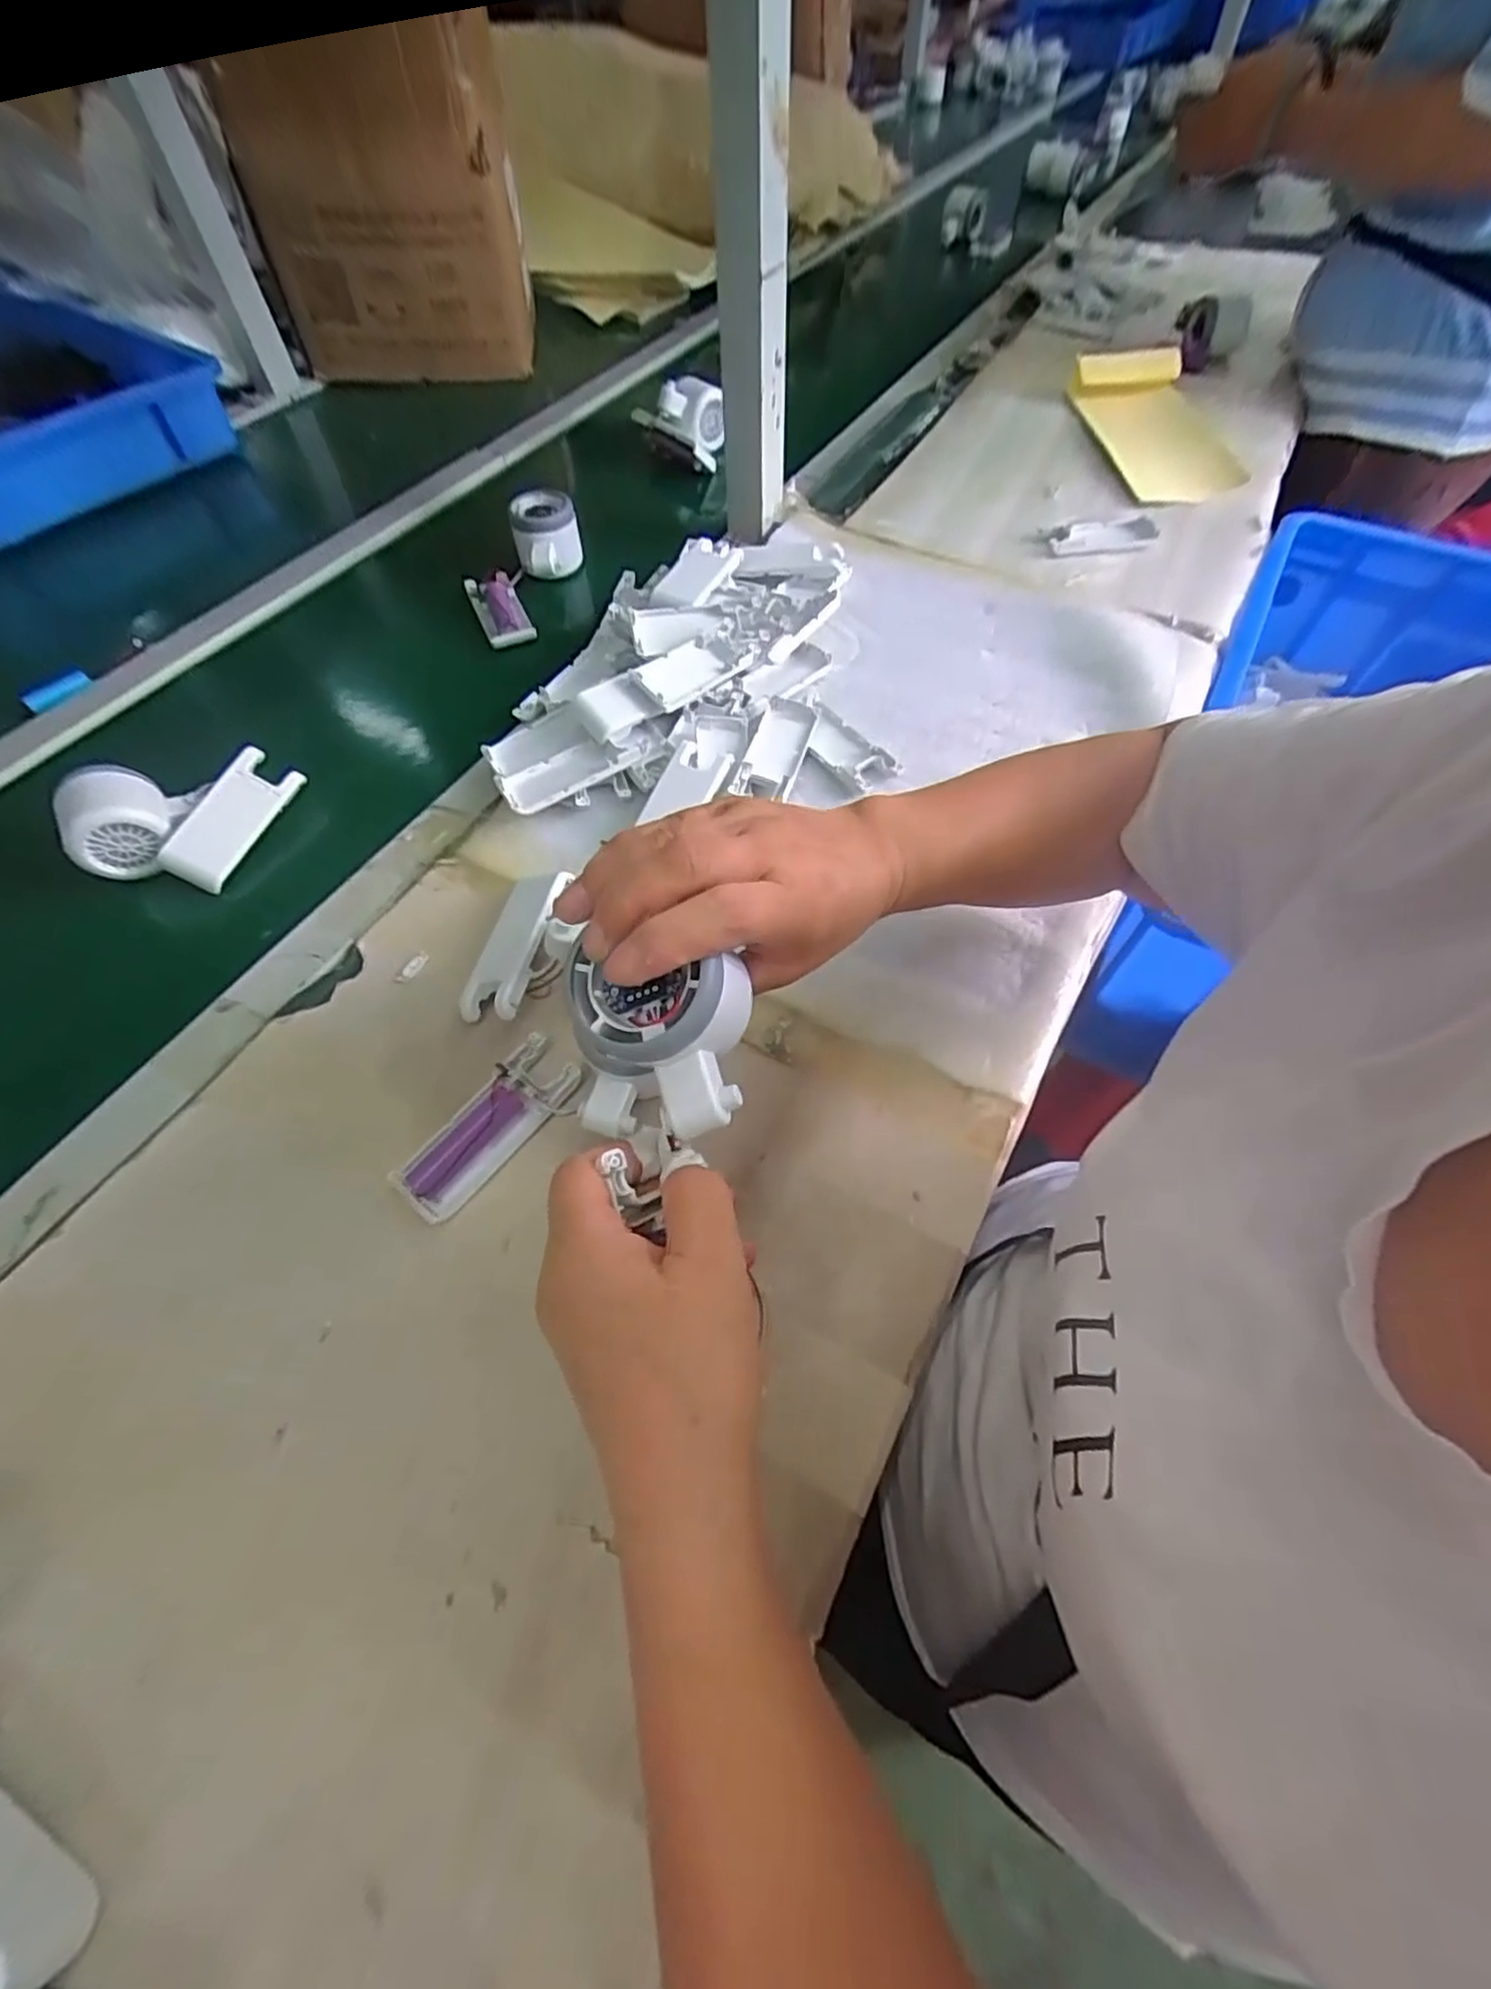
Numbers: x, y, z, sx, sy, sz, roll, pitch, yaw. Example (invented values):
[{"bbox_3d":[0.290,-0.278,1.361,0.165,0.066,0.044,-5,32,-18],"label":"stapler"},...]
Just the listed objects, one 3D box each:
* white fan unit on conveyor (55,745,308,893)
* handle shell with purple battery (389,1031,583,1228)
[{"bbox_3d":[-0.378,-0.126,0.486,0.088,0.055,0.117,19,61,11],"label":"white fan unit on conveyor"},{"bbox_3d":[-0.136,0.070,0.388,0.037,0.015,0.103,34,65,18],"label":"handle shell with purple battery"}]

